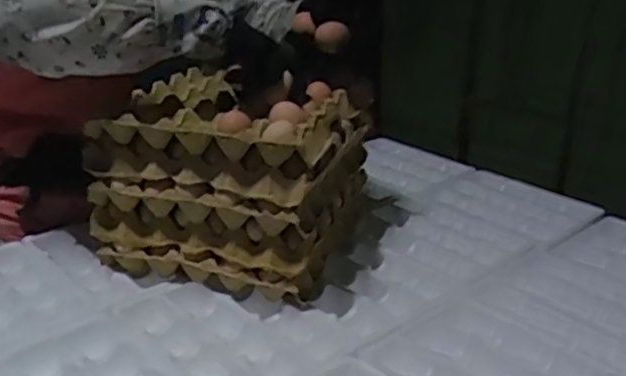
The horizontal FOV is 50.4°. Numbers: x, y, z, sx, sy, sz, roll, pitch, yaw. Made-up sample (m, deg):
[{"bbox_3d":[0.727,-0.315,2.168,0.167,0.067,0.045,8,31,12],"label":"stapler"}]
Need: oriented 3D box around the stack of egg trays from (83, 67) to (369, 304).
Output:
[{"bbox_3d":[-0.106,-0.019,0.912,0.292,0.238,0.276,8,23,17],"label":"stack of egg trays"}]

